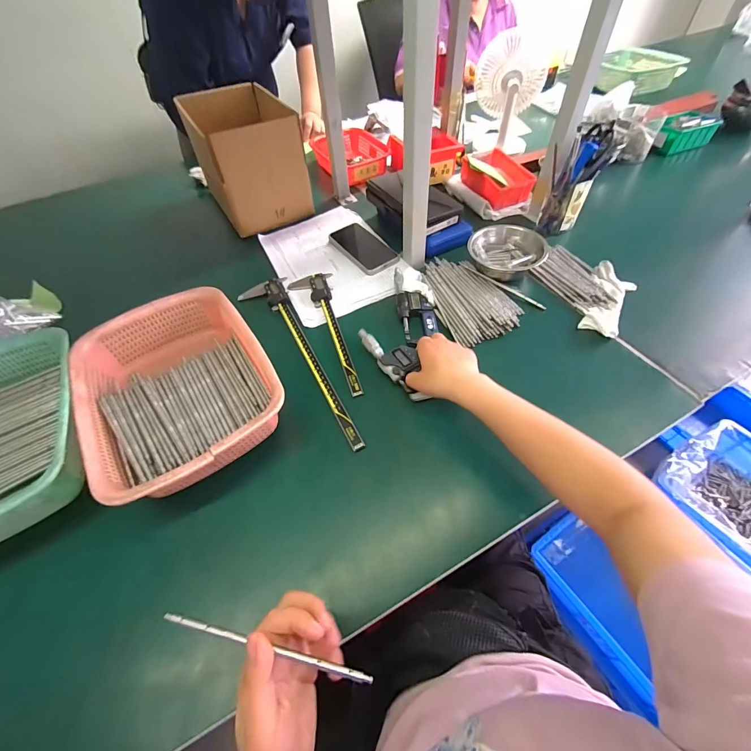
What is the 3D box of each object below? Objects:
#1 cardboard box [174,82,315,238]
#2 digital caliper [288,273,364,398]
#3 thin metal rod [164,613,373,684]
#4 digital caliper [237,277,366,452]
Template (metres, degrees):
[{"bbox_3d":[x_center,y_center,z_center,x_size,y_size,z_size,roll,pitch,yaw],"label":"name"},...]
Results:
[{"bbox_3d":[-0.280,-0.476,0.774,0.173,0.197,0.253,-27,56,-16],"label":"cardboard box"},{"bbox_3d":[-0.089,-0.080,0.575,0.074,0.014,0.285,-13,53,-6],"label":"digital caliper"},{"bbox_3d":[-0.080,0.191,0.247,0.160,0.006,0.005,6,53,14],"label":"thin metal rod"},{"bbox_3d":[-0.130,-0.034,0.546,0.083,0.013,0.383,-21,55,-12],"label":"digital caliper"}]

